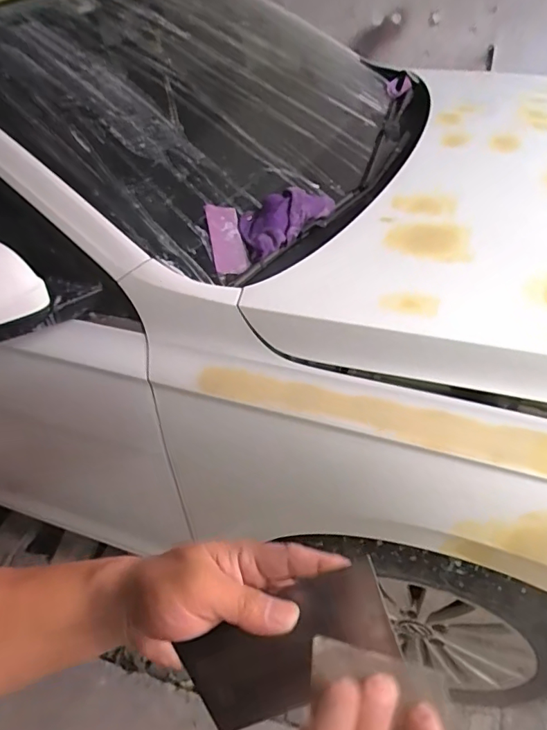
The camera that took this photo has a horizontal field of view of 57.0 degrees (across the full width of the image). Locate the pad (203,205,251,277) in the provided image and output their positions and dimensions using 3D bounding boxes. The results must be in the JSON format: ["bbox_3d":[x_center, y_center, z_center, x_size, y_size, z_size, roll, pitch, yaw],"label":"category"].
[{"bbox_3d":[-0.078,-0.211,0.853,0.058,0.013,0.139,-6,66,-15],"label":"pad"}]

